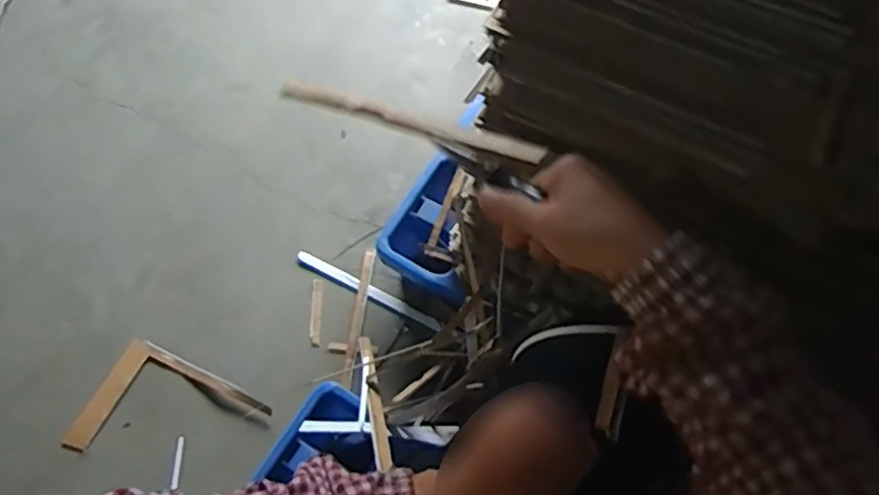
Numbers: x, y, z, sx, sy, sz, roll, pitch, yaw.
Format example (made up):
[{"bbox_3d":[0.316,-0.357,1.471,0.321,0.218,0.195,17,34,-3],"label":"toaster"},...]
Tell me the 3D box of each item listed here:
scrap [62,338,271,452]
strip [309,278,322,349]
[{"bbox_3d":[-0.430,0.277,1.000,0.268,0.021,0.191,24,67,10],"label":"scrap"},{"bbox_3d":[-0.214,0.113,1.097,0.017,0.004,0.122,0,62,-6],"label":"strip"}]

